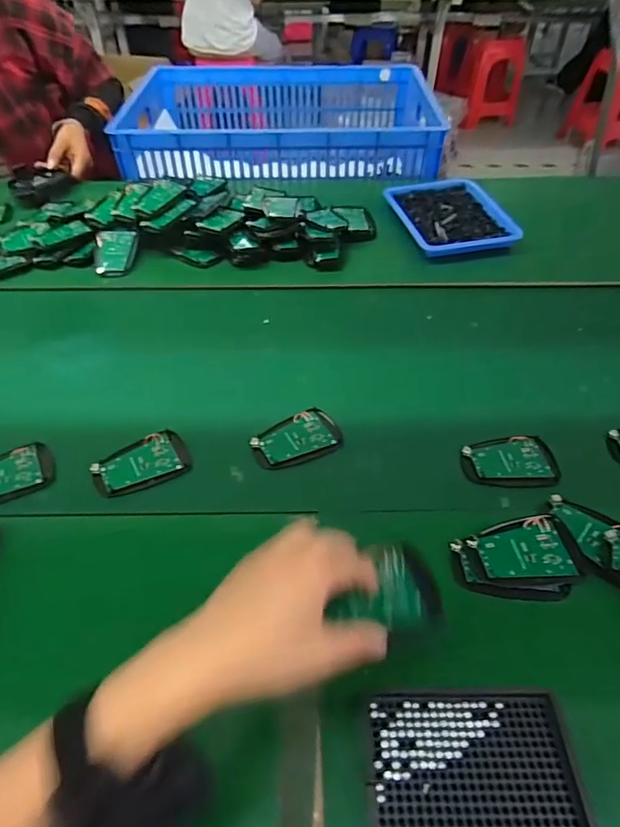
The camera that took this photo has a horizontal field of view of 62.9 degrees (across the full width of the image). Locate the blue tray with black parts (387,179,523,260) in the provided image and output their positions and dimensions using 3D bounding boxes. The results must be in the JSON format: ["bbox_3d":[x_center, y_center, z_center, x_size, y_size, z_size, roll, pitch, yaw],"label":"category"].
[{"bbox_3d":[0.243,-0.347,0.875,0.184,0.021,0.263,-8,48,-6],"label":"blue tray with black parts"}]

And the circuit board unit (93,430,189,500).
[{"bbox_3d":[-0.180,0.054,0.542,0.096,0.010,0.061,-24,51,-19],"label":"circuit board unit"}]

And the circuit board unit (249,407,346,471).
[{"bbox_3d":[-0.017,0.027,0.570,0.095,0.017,0.062,-16,49,-14],"label":"circuit board unit"}]

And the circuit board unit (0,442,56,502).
[{"bbox_3d":[-0.321,0.065,0.531,0.096,0.010,0.060,-21,50,-17],"label":"circuit board unit"}]

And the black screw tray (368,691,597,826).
[{"bbox_3d":[0.107,0.233,0.335,0.133,0.010,0.089,-1,47,0],"label":"black screw tray"}]

